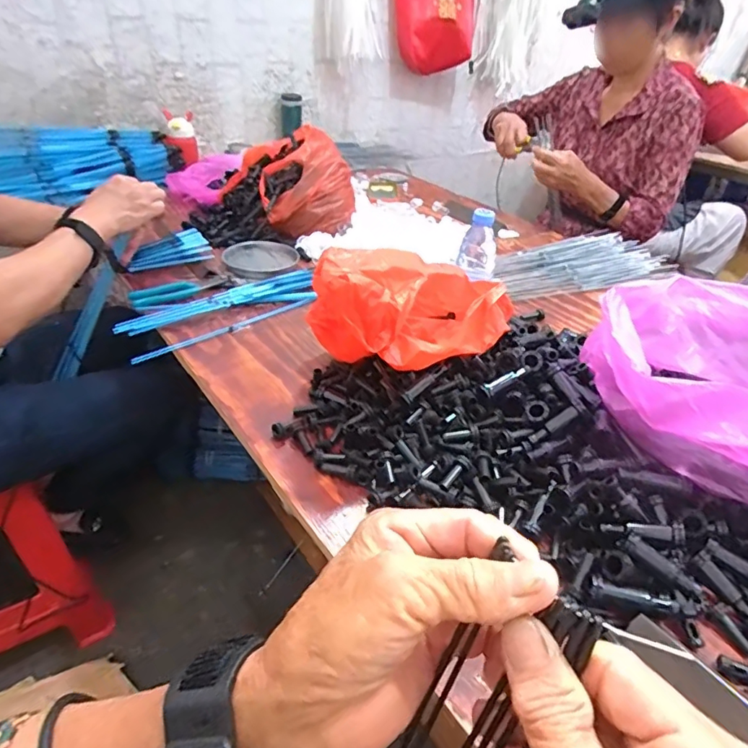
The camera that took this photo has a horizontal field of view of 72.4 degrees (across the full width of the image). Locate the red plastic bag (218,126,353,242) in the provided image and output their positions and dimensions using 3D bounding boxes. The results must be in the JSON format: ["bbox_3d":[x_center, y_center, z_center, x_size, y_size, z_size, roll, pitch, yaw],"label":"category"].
[{"bbox_3d":[-0.173,-0.401,1.051,0.193,0.153,0.268,-23,45,-32],"label":"red plastic bag"}]

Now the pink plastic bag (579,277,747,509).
[{"bbox_3d":[0.346,0.001,0.505,0.190,0.124,0.254,-24,46,-33],"label":"pink plastic bag"}]

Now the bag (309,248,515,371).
[{"bbox_3d":[0.050,-0.071,0.623,0.241,0.168,0.148,-7,38,-15],"label":"bag"}]

